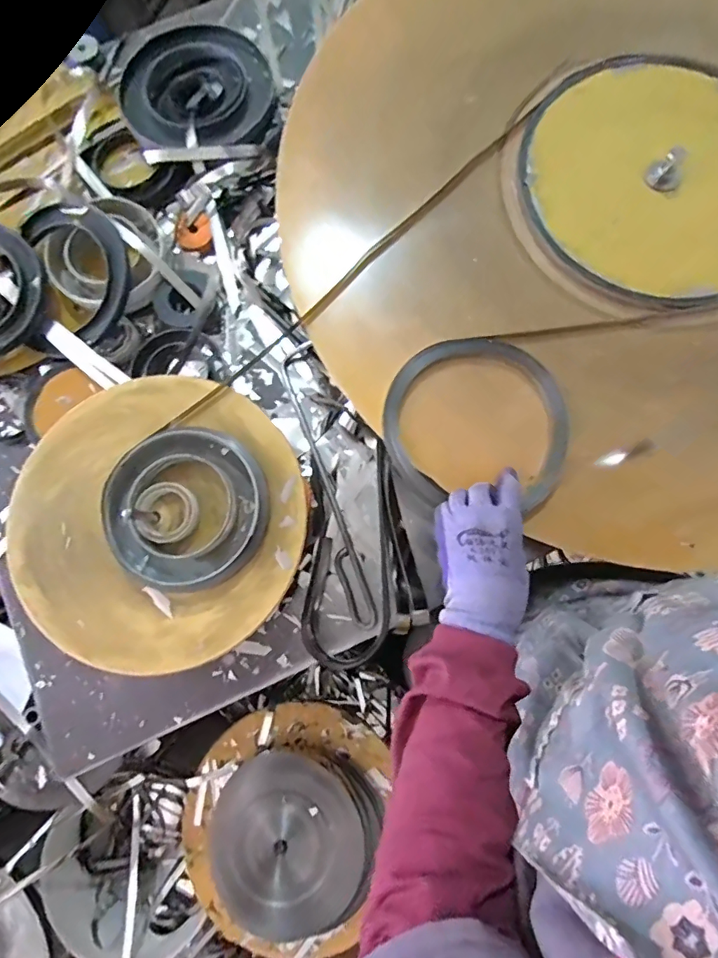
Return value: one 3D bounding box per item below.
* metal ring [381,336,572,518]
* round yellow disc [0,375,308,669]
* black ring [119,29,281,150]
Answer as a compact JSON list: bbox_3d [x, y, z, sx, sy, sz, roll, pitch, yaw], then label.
[{"bbox_3d":[0.118,-0.059,0.478,0.186,0.017,0.171,0,79,1],"label":"metal ring"},{"bbox_3d":[-0.201,0.036,0.465,0.280,0.034,0.273,0,79,1],"label":"round yellow disc"},{"bbox_3d":[-0.207,-0.494,0.610,0.177,0.040,0.177,0,79,1],"label":"black ring"}]

